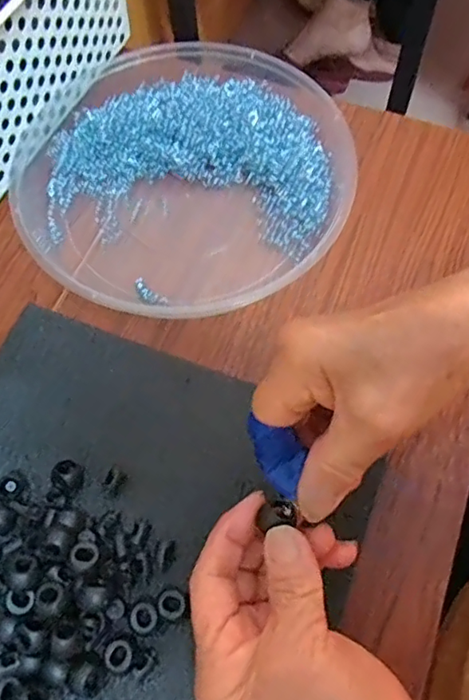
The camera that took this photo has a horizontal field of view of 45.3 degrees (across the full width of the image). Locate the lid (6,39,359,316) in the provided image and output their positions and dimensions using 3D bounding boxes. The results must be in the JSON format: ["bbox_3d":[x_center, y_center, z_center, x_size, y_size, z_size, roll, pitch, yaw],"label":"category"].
[{"bbox_3d":[-0.043,-0.130,0.405,0.227,0.035,0.225,-1,66,1],"label":"lid"}]

